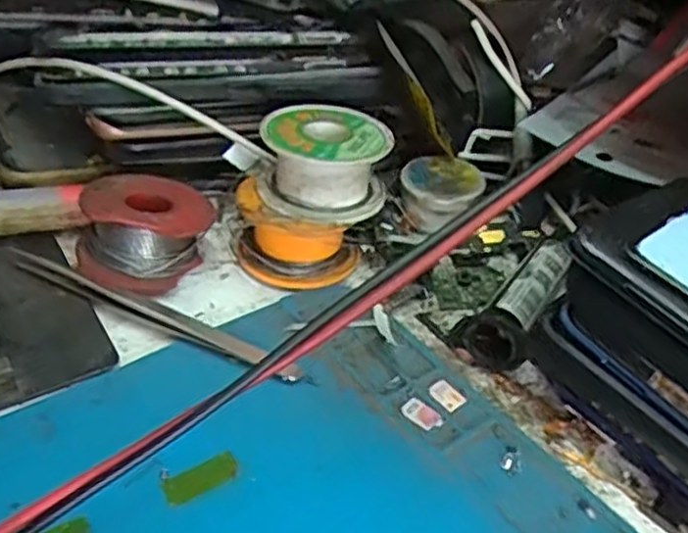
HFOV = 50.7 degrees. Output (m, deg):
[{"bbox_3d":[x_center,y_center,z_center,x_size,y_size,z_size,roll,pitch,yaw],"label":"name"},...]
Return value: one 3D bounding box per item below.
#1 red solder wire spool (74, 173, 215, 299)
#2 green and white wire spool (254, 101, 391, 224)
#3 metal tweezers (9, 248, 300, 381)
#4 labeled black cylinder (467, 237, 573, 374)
[{"bbox_3d":[-0.080,-0.016,0.299,0.048,0.032,0.049,17,40,14],"label":"red solder wire spool"},{"bbox_3d":[-0.008,-0.042,0.301,0.051,0.035,0.048,4,38,-3],"label":"green and white wire spool"},{"bbox_3d":[-0.074,0.016,0.281,0.127,0.007,0.013,19,40,16],"label":"metal tweezers"},{"bbox_3d":[0.070,0.016,0.289,0.022,0.023,0.067,23,41,20],"label":"labeled black cylinder"}]

